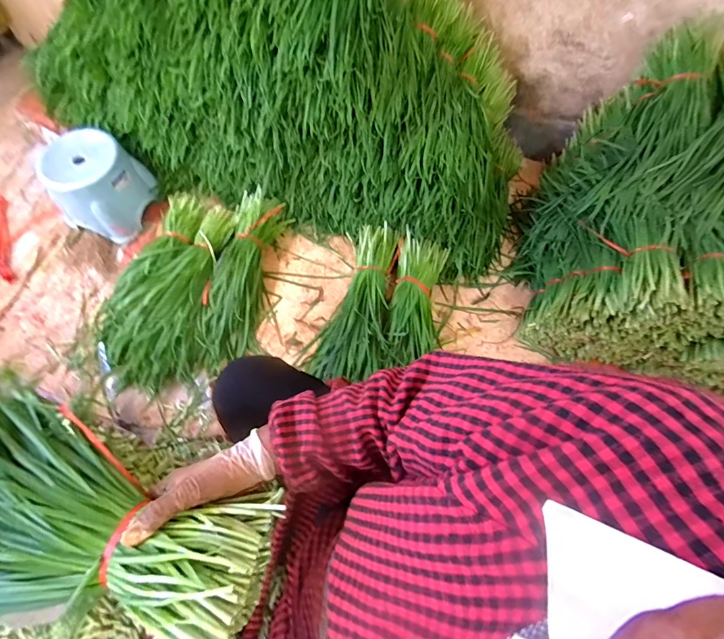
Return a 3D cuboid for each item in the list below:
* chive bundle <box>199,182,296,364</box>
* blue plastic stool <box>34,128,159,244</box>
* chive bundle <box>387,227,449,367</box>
[{"bbox_3d":[-0.319,-0.114,1.014,0.140,0.113,0.475,9,63,2],"label":"chive bundle"},{"bbox_3d":[-0.711,-0.364,1.045,0.189,0.198,0.202,22,64,9],"label":"blue plastic stool"},{"bbox_3d":[0.141,-0.042,0.977,0.133,0.092,0.349,8,63,2],"label":"chive bundle"}]

